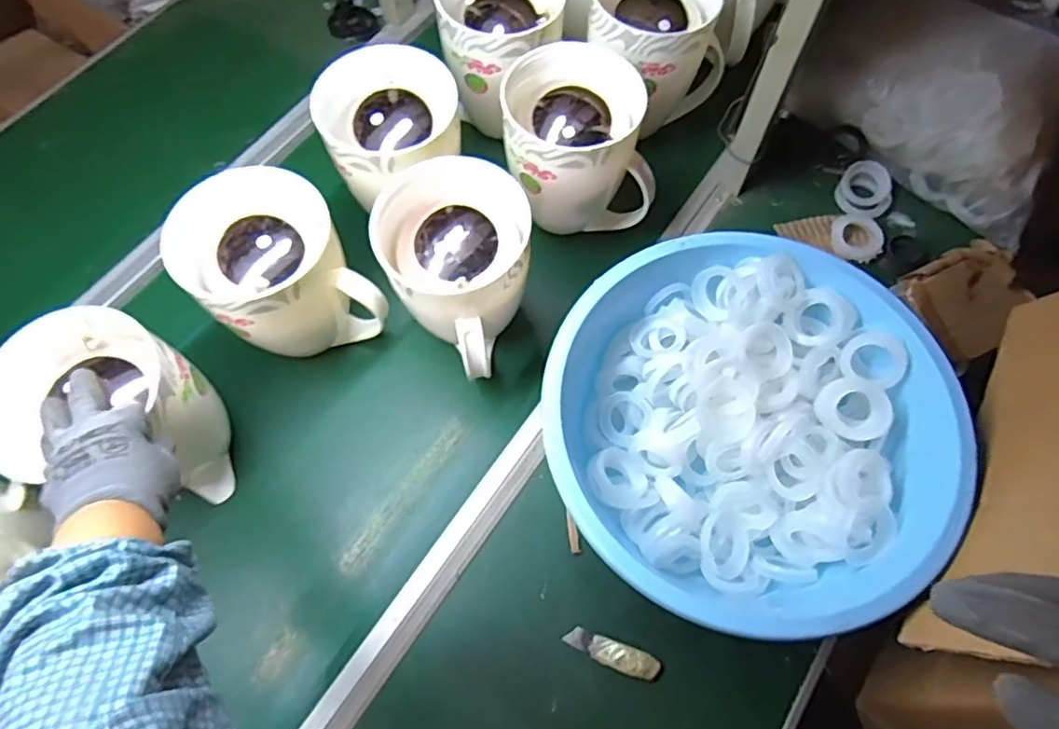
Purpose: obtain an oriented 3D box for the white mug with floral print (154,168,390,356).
[{"bbox_3d":[-0.260,-0.086,0.653,0.154,0.188,0.137,-31,69,-13],"label":"white mug with floral print"}]

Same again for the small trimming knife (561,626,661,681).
[{"bbox_3d":[0.079,0.278,0.590,0.091,0.015,0.023,19,67,9],"label":"small trimming knife"}]

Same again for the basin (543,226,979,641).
[{"bbox_3d":[0.199,0.054,0.611,0.356,0.140,0.330,0,65,0],"label":"basin"}]

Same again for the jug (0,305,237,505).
[{"bbox_3d":[-0.380,0.058,0.591,0.137,0.202,0.145,34,70,15],"label":"jug"}]

